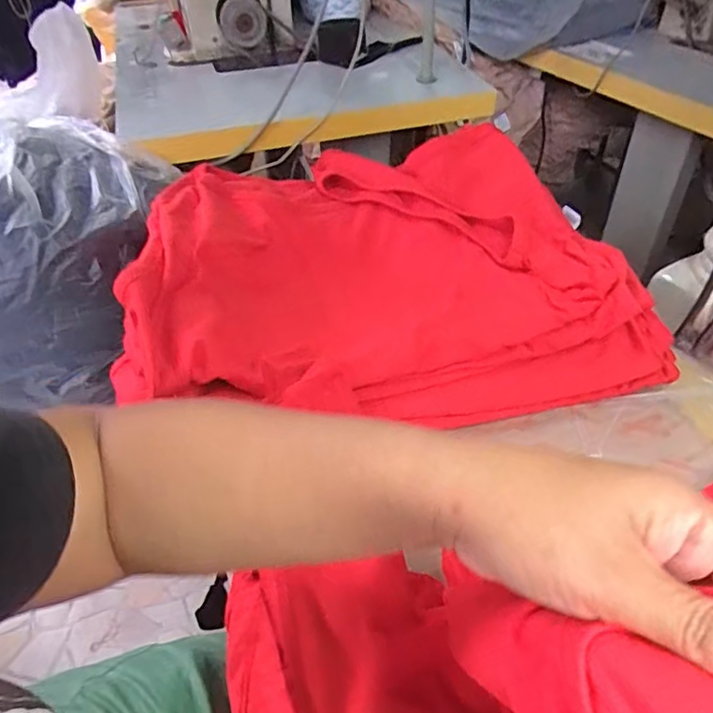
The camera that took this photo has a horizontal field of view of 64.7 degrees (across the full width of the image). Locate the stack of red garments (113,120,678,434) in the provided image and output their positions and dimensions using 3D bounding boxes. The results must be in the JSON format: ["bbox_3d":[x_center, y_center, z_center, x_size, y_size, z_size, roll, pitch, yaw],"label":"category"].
[{"bbox_3d":[0.023,-0.105,0.585,0.486,0.102,0.361,-7,45,-8],"label":"stack of red garments"}]

